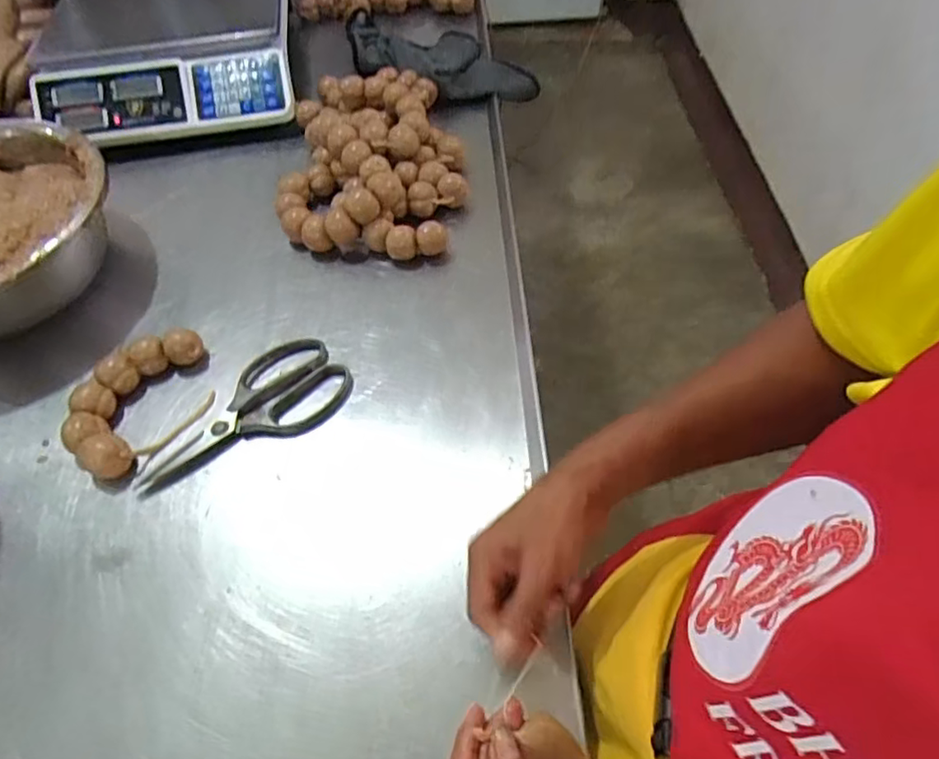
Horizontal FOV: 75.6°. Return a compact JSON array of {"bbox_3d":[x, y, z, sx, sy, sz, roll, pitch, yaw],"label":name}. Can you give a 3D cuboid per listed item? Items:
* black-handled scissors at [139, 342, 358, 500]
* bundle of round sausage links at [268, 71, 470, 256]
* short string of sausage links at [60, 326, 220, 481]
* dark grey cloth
[{"bbox_3d":[-0.208,0.036,0.558,0.203,0.017,0.093,-36,61,-20],"label":"black-handled scissors"},{"bbox_3d":[-0.116,-0.283,0.746,0.211,0.085,0.332,0,55,2],"label":"bundle of round sausage links"},{"bbox_3d":[-0.308,0.016,0.568,0.101,0.037,0.146,32,62,22],"label":"short string of sausage links"},{"bbox_3d":[-0.063,-0.460,0.883,0.314,0.068,0.125,22,58,16],"label":"dark grey cloth"}]

